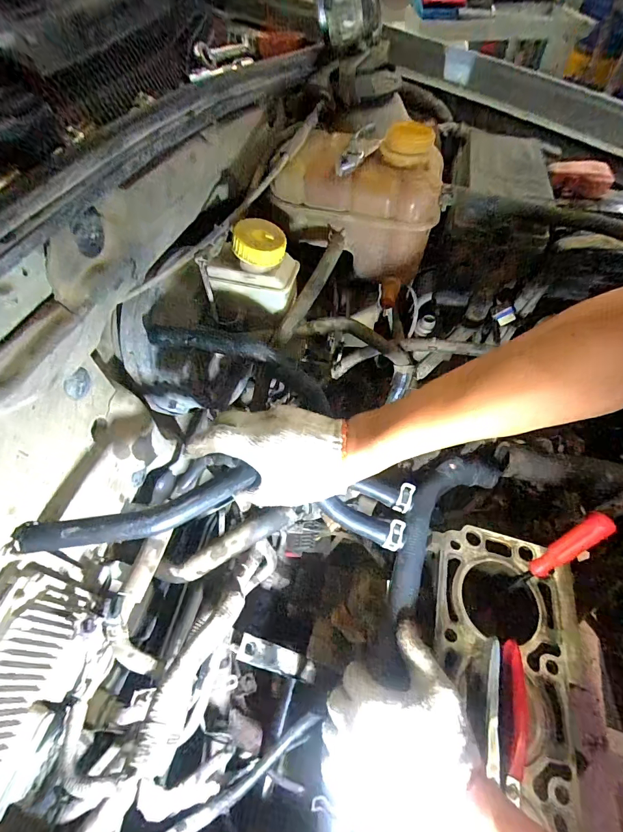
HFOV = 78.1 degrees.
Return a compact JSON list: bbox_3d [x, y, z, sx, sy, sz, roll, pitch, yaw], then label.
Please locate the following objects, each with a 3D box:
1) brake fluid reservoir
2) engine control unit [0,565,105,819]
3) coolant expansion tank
[{"bbox_3d":[-0.057,-0.150,0.399,0.089,0.089,0.048,11,56,8],"label":"brake fluid reservoir"},{"bbox_3d":[-0.252,0.233,0.317,0.055,0.110,0.188,14,56,10],"label":"engine control unit"},{"bbox_3d":[0.060,-0.254,0.459,0.173,0.136,0.118,15,56,10],"label":"coolant expansion tank"}]

